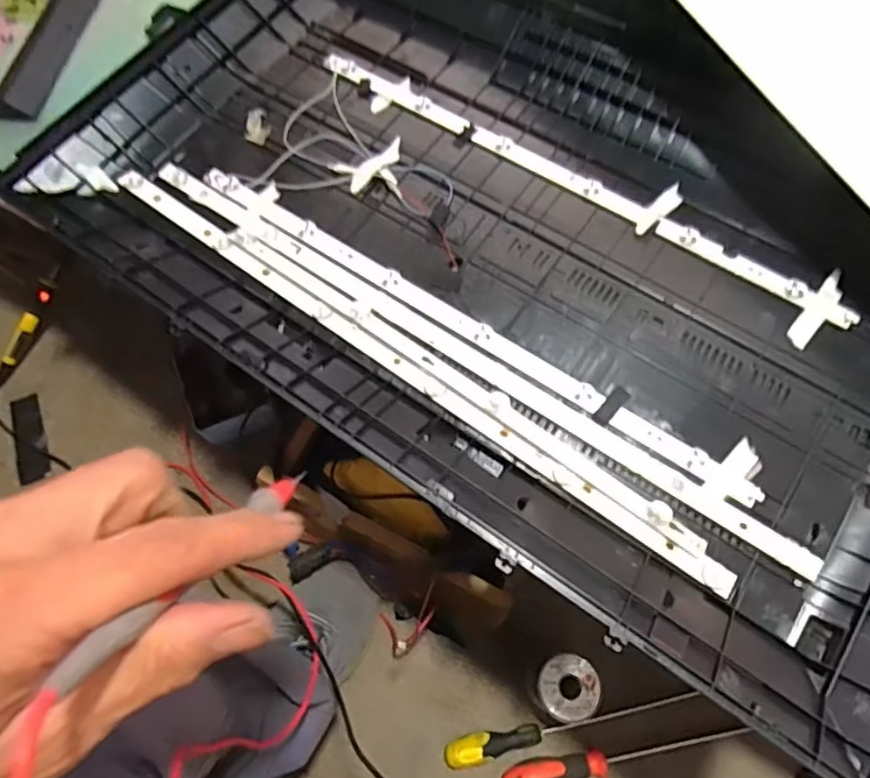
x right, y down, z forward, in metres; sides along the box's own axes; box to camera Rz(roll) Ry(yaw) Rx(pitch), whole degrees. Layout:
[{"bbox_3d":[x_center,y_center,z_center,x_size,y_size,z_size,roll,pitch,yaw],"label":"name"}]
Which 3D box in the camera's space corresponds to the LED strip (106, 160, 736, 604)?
[{"bbox_3d":[-0.038,-0.026,0.451,0.552,0.007,0.020,34,73,15],"label":"LED strip"}]

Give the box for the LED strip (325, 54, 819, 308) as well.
[{"bbox_3d":[0.089,-0.188,0.509,0.460,0.005,0.018,33,73,15],"label":"LED strip"}]

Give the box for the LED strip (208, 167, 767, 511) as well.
[{"bbox_3d":[0.011,-0.056,0.460,0.489,0.004,0.020,32,72,15],"label":"LED strip"}]

